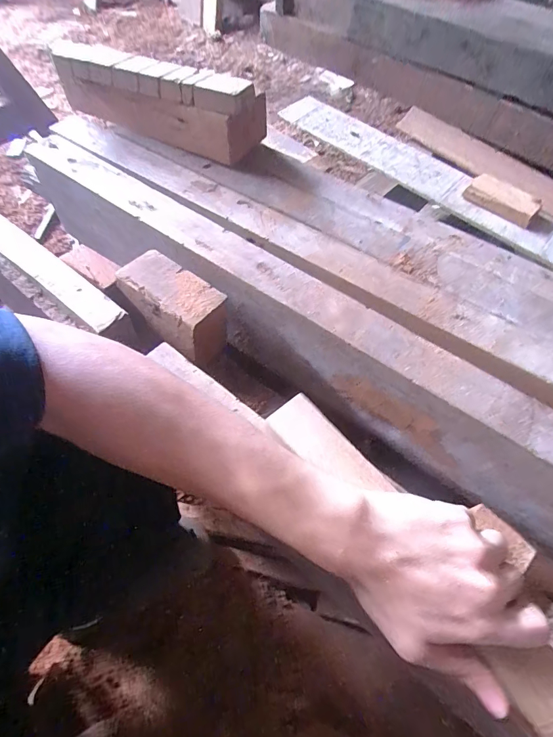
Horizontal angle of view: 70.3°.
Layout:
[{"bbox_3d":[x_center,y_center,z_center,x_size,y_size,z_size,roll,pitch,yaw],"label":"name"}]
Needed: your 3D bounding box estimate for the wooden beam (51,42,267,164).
[{"bbox_3d":[-0.159,-0.351,0.512,0.293,0.089,0.059,25,60,12],"label":"wooden beam"}]

